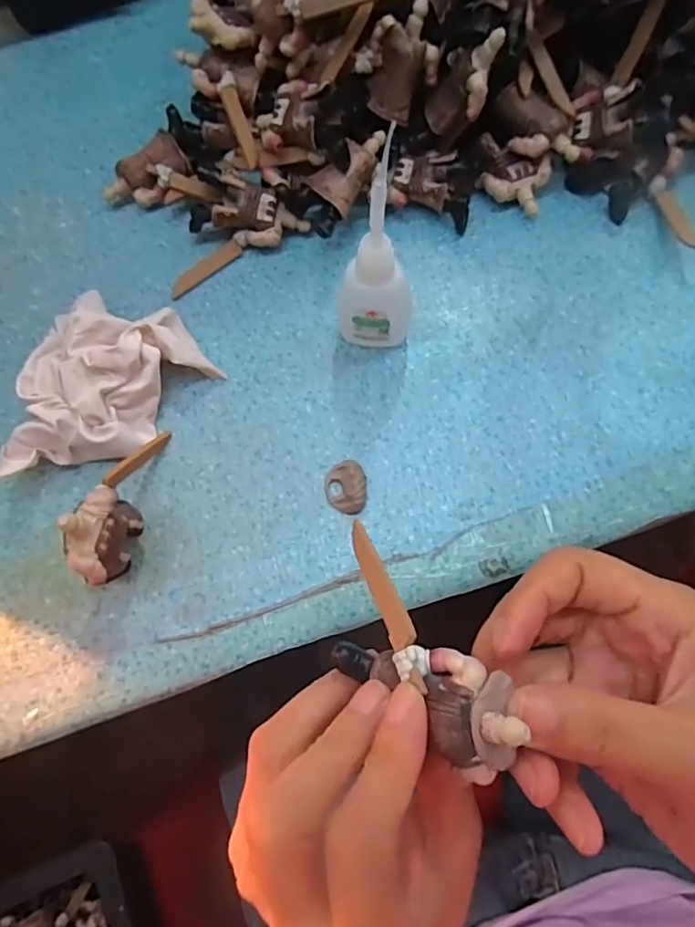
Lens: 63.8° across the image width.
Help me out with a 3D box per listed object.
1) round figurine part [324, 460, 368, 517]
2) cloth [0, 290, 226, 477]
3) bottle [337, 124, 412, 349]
[{"bbox_3d":[-0.001,0.011,0.256,0.019,0.010,0.023,2,73,3],"label":"round figurine part"},{"bbox_3d":[-0.119,-0.036,0.263,0.067,0.031,0.099,40,79,12],"label":"cloth"},{"bbox_3d":[0.012,-0.082,0.232,0.032,0.108,0.018,5,73,3],"label":"bottle"}]

